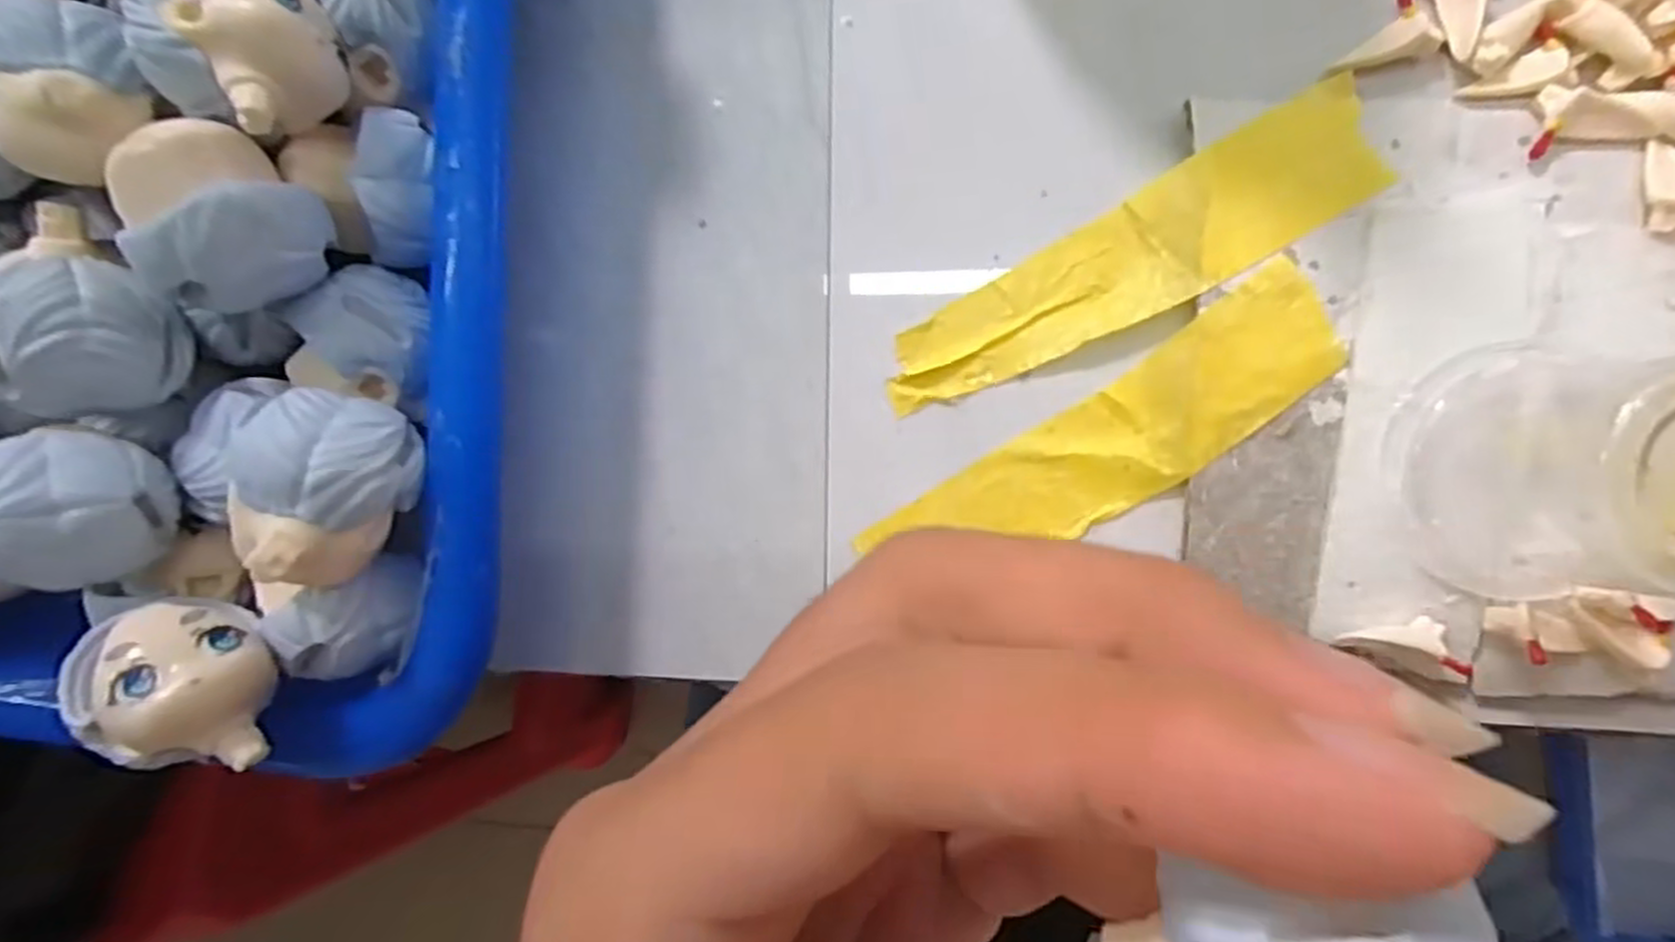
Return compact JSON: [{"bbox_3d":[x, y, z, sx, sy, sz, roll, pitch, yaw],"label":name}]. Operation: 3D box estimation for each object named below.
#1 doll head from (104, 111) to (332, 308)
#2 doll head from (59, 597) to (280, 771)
[{"bbox_3d":[-0.084,-0.034,0.110,0.018,0.020,0.021,-39,86,8],"label":"doll head"},{"bbox_3d":[-0.090,0.030,0.112,0.017,0.023,0.023,0,92,9],"label":"doll head"}]

